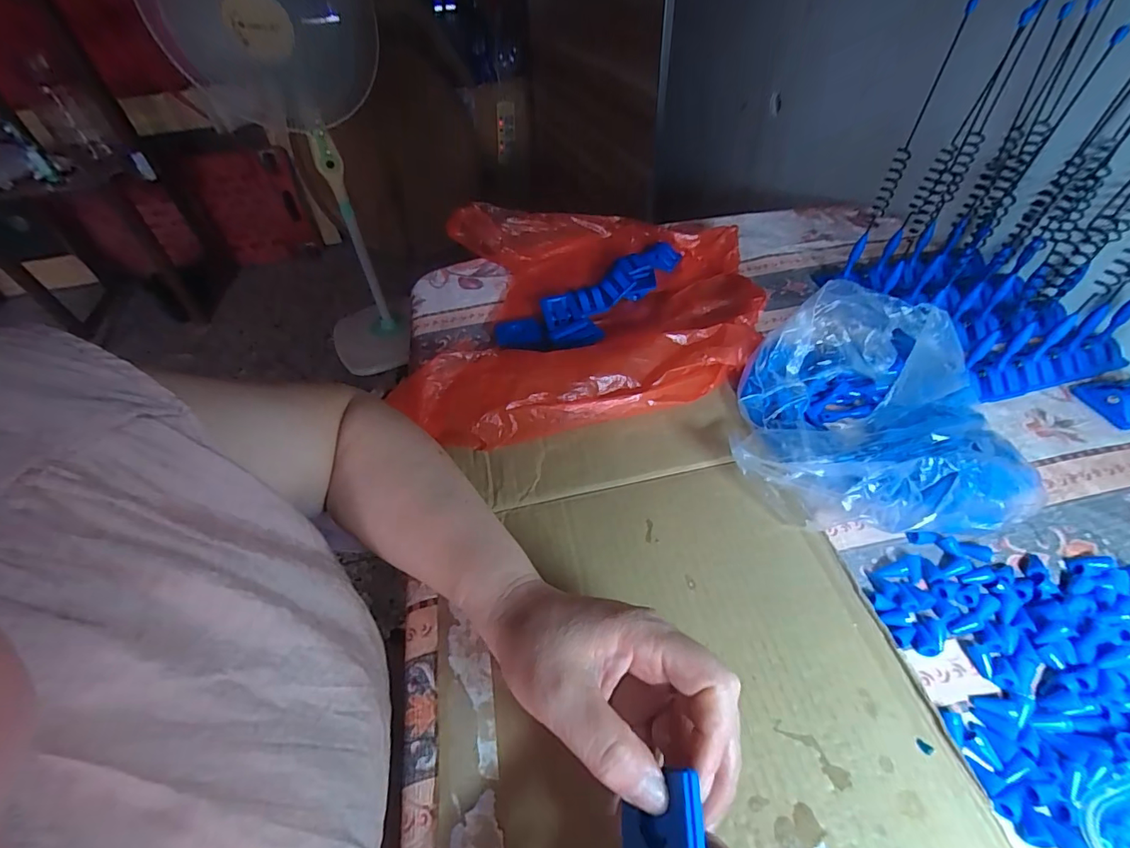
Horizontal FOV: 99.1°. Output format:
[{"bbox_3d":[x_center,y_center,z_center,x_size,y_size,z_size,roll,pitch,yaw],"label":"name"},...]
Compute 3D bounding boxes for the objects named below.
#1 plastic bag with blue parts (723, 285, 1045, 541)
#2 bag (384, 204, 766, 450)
[{"bbox_3d":[0.220,-0.010,0.334,0.185,0.080,0.181,13,50,15],"label":"plastic bag with blue parts"},{"bbox_3d":[0.024,-0.122,0.475,0.313,0.040,0.325,-3,47,1],"label":"bag"}]

